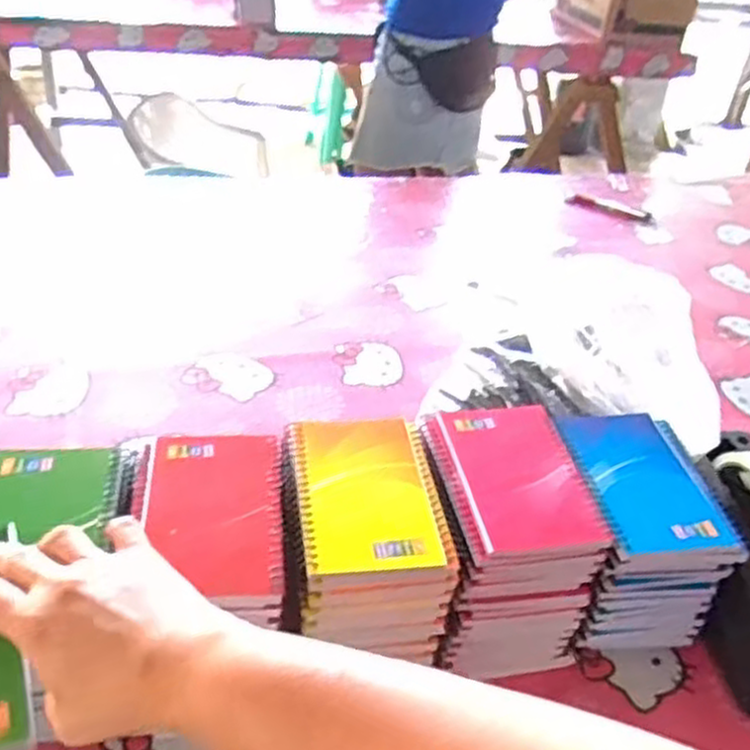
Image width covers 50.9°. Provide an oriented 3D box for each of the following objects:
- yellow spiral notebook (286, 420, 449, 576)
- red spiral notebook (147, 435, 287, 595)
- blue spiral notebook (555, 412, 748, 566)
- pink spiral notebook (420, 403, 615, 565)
[{"bbox_3d":[-0.005,0.072,0.502,0.088,0.010,0.123,-2,38,-13],"label":"yellow spiral notebook"},{"bbox_3d":[-0.099,0.081,0.486,0.079,0.008,0.125,1,37,-10],"label":"red spiral notebook"},{"bbox_3d":[0.190,0.070,0.554,0.094,0.009,0.136,-3,38,-14],"label":"blue spiral notebook"},{"bbox_3d":[0.094,0.069,0.539,0.094,0.017,0.129,-4,38,-15],"label":"pink spiral notebook"}]

